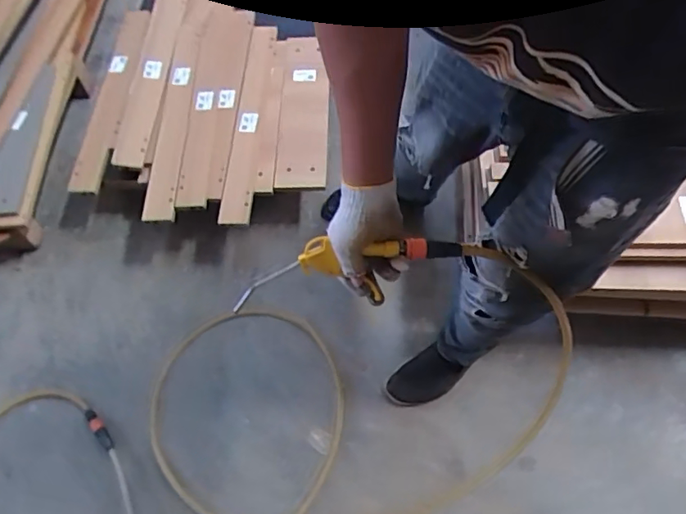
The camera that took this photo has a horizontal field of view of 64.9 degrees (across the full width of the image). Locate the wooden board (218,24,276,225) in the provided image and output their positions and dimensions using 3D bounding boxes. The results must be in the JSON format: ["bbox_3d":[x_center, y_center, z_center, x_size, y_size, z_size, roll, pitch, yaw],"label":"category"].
[{"bbox_3d":[-0.238,-0.367,1.387,0.070,0.014,0.661,6,61,-5],"label":"wooden board"}]

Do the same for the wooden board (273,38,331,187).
[{"bbox_3d":[-0.099,-0.392,1.406,0.120,0.014,0.500,0,63,2],"label":"wooden board"}]

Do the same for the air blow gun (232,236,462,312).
[{"bbox_3d":[0.008,0.022,0.701,0.298,0.087,0.054,-9,59,-6],"label":"air blow gun"}]

